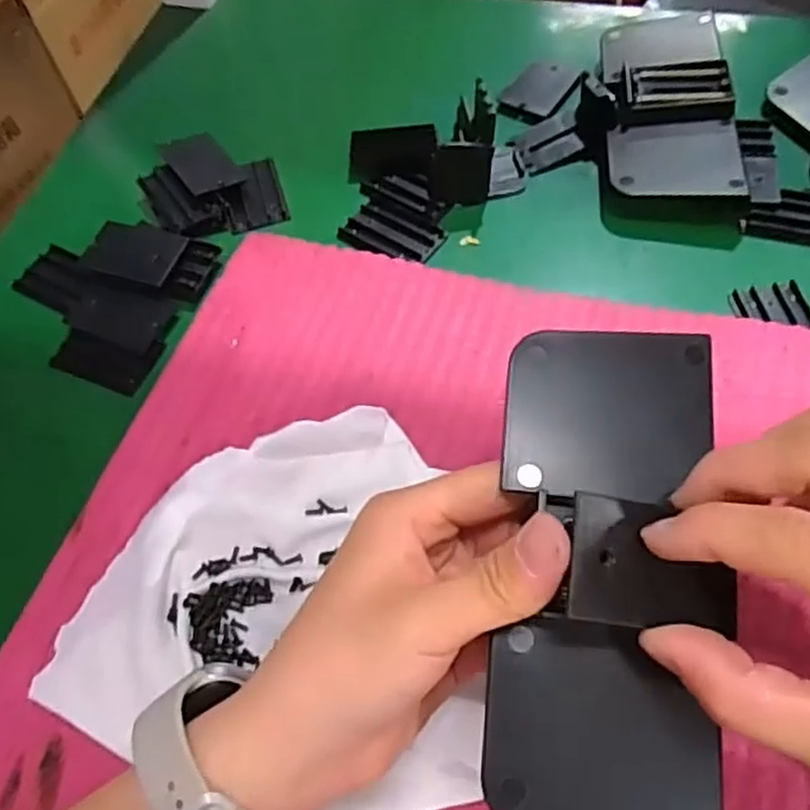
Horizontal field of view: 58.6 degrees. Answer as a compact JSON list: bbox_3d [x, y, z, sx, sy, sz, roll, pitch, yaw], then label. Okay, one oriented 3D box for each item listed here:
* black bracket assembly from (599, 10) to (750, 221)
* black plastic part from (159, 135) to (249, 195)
[{"bbox_3d":[0.154,-0.177,0.427,0.072,0.028,0.161,2,61,6],"label":"black bracket assembly"},{"bbox_3d":[-0.123,-0.146,0.435,0.038,0.004,0.053,-27,60,-31],"label":"black plastic part"}]

